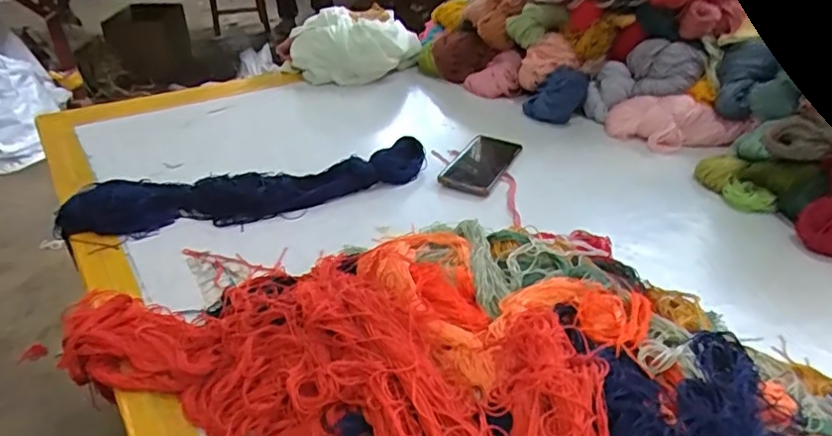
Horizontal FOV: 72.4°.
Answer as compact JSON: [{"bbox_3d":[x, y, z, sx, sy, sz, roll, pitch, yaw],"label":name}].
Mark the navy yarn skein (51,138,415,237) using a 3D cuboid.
[{"bbox_3d":[-0.203,-0.039,0.734,0.454,0.037,0.105,-12,36,-18],"label":"navy yarn skein"}]

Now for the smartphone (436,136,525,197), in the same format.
[{"bbox_3d":[0.094,-0.082,0.817,0.081,0.011,0.164,14,36,20],"label":"smartphone"}]

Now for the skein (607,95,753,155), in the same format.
[{"bbox_3d":[0.405,-0.145,0.879,0.206,0.062,0.077,12,35,17],"label":"skein"}]

